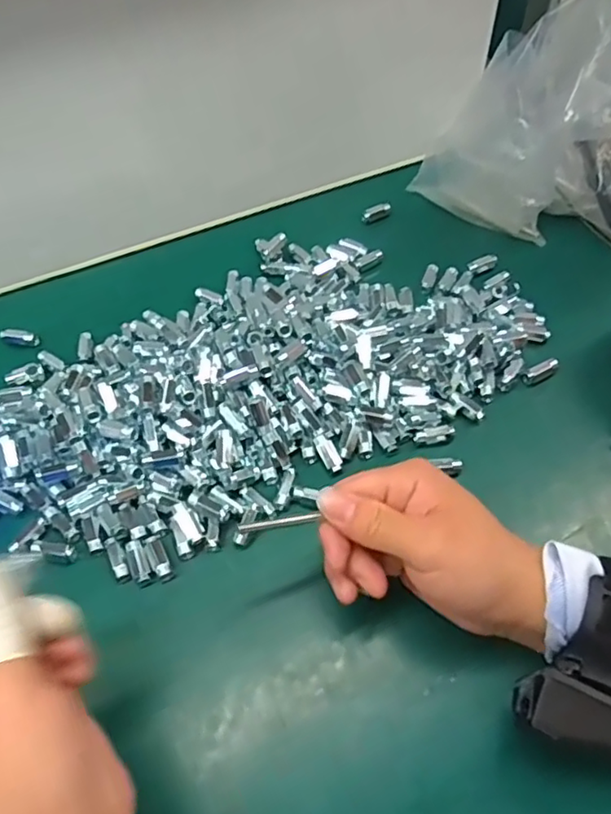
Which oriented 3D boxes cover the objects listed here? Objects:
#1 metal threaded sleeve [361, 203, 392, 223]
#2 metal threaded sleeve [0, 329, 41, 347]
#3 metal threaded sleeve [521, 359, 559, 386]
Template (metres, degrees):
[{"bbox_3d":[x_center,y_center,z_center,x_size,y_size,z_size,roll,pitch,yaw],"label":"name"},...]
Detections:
[{"bbox_3d":[0.066,-0.180,0.556,0.031,0.010,0.014,-32,61,-18],"label":"metal threaded sleeve"},{"bbox_3d":[-0.229,-0.055,0.485,0.029,0.008,0.013,8,57,7],"label":"metal threaded sleeve"},{"bbox_3d":[0.175,-0.026,0.451,0.029,0.009,0.012,-27,64,-3],"label":"metal threaded sleeve"}]

